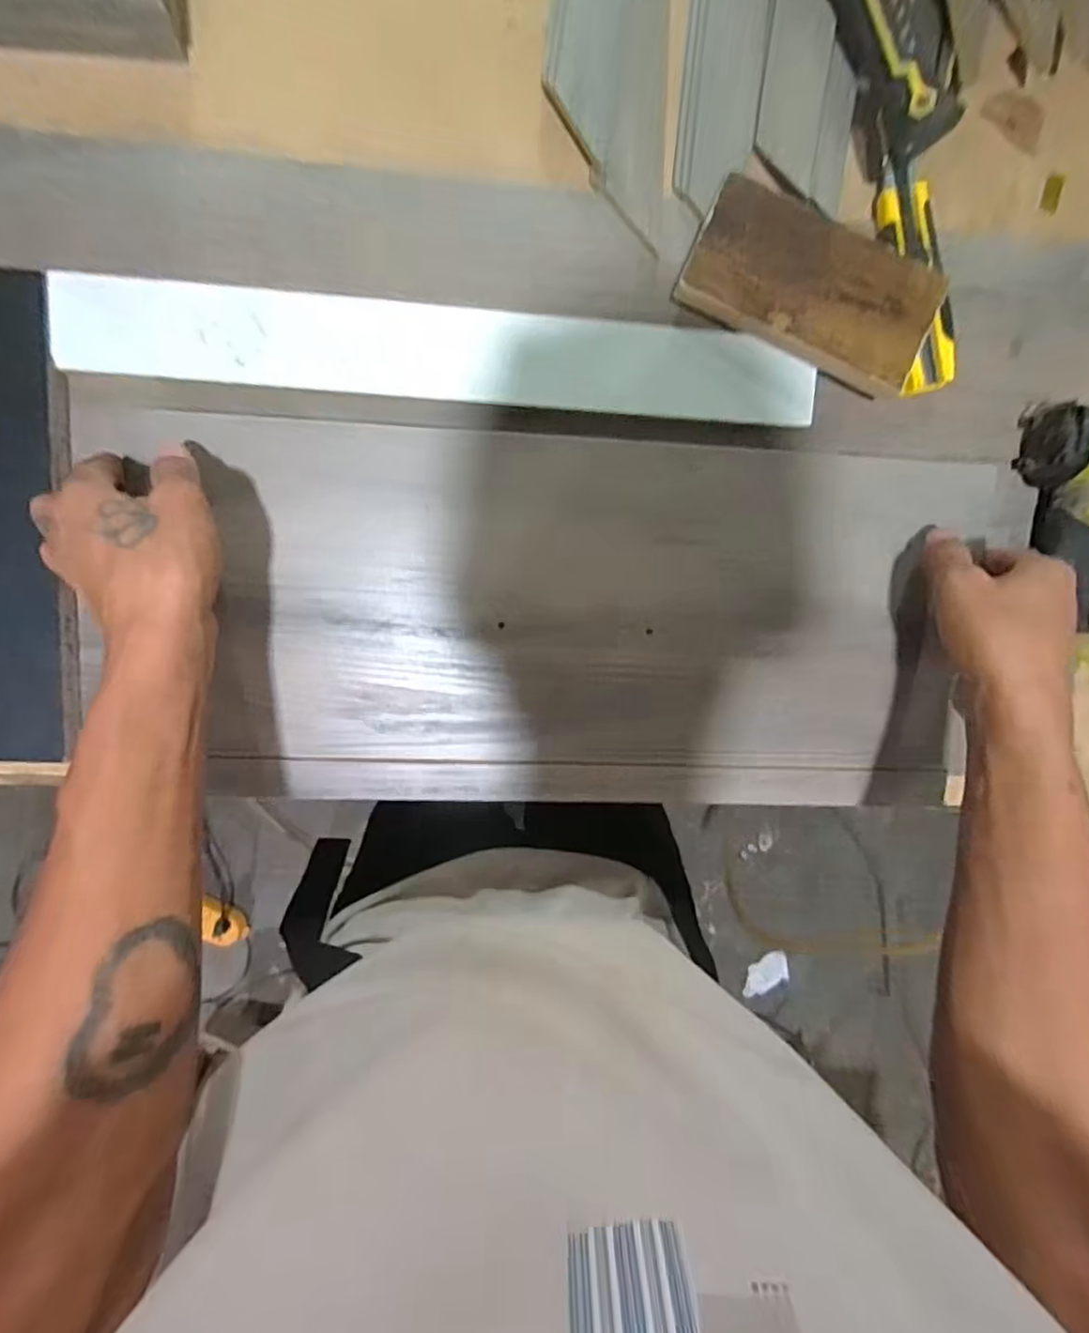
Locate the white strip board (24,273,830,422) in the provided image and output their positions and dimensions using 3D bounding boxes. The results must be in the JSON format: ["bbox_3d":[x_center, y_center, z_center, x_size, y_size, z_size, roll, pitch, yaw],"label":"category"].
[{"bbox_3d":[-0.056,-0.188,0.373,0.446,0.008,0.054,3,98,-3],"label":"white strip board"}]

